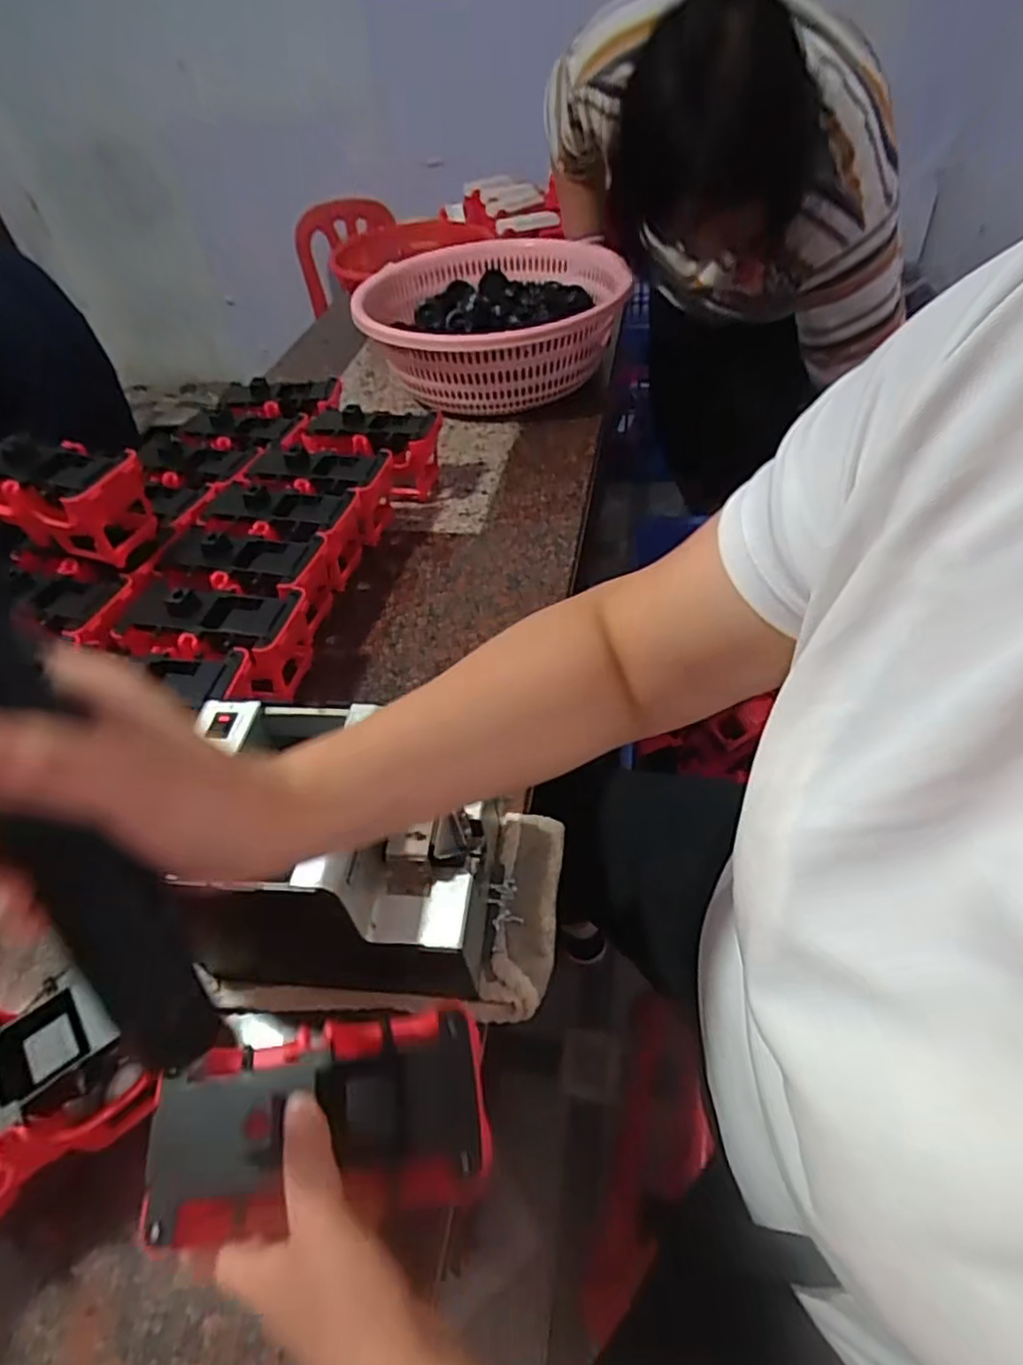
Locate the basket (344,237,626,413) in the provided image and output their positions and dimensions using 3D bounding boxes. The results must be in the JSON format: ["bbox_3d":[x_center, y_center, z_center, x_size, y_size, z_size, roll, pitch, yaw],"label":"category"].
[{"bbox_3d":[-0.024,-0.478,0.947,0.339,0.154,0.336,-2,47,5],"label":"basket"}]

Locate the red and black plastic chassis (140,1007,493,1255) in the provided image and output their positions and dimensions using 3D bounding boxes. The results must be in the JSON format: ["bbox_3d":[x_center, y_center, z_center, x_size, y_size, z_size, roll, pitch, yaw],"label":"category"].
[{"bbox_3d":[-0.088,0.205,0.324,0.149,0.043,0.082,-8,46,-3],"label":"red and black plastic chassis"}]

